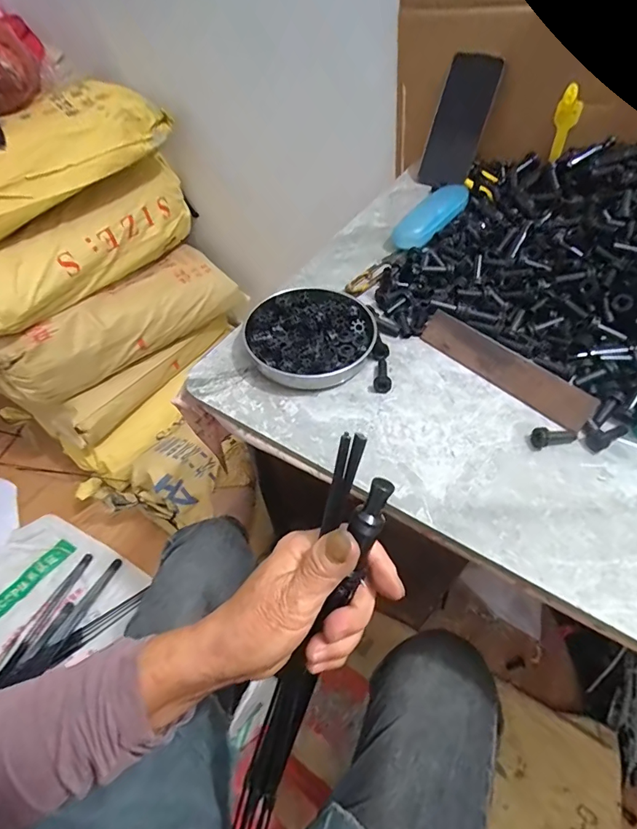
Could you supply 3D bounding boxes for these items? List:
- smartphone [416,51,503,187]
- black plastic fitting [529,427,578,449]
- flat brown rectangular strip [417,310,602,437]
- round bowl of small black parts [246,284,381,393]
[{"bbox_3d":[0.208,-0.431,0.650,0.073,0.164,0.011,25,37,15],"label":"smartphone"},{"bbox_3d":[0.212,0.020,0.391,0.042,0.017,0.017,-1,52,-16],"label":"black plastic fitting"},{"bbox_3d":[0.183,-0.048,0.435,0.178,0.006,0.036,39,103,26],"label":"flat brown rectangular strip"},{"bbox_3d":[-0.008,-0.087,0.469,0.131,0.030,0.135,-2,53,2],"label":"round bowl of small black parts"}]

